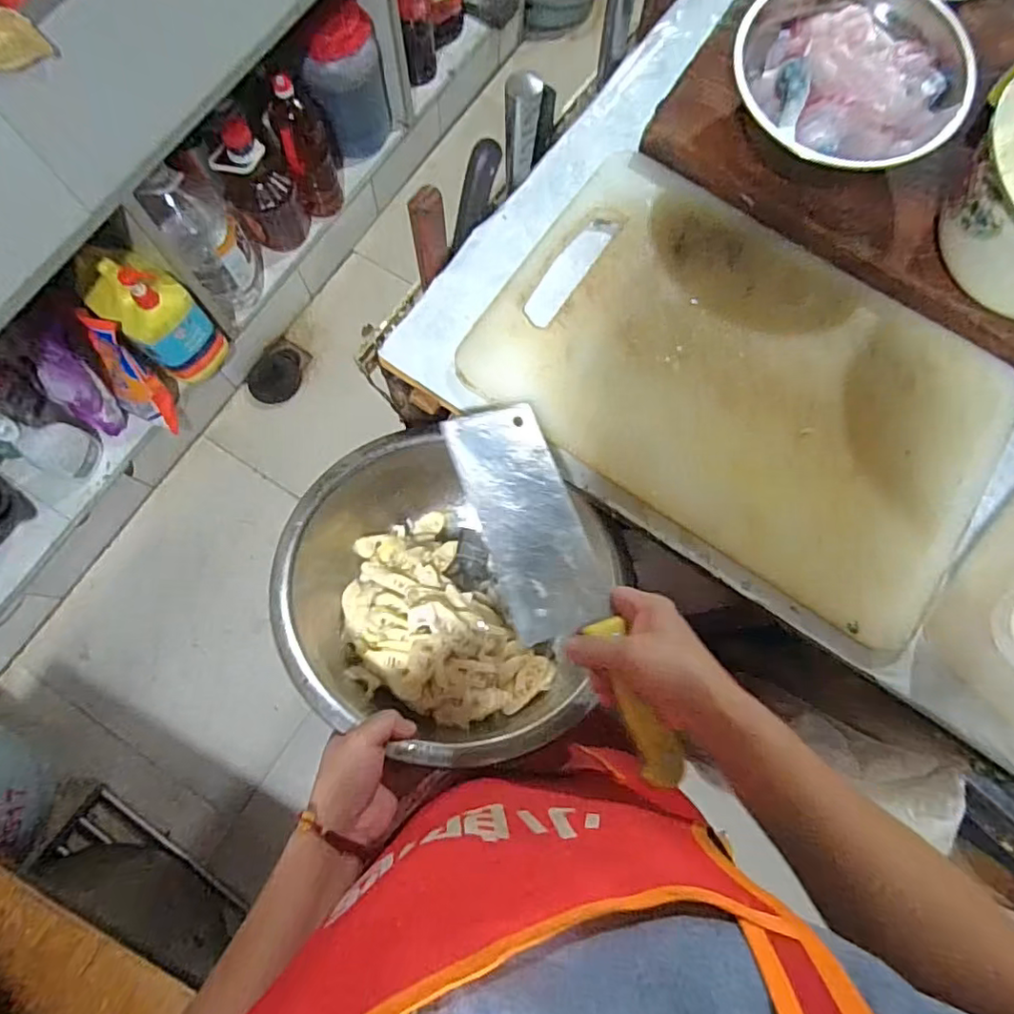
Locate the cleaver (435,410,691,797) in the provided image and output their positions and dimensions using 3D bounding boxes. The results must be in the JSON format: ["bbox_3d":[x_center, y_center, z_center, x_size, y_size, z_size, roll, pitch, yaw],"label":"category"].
[{"bbox_3d":[0.037,0.050,0.414,0.078,0.019,0.283,-23,71,-7],"label":"cleaver"}]

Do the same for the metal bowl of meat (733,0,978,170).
[{"bbox_3d":[0.290,-0.371,0.500,0.191,0.061,0.164,27,77,5],"label":"metal bowl of meat"}]

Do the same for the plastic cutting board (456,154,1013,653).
[{"bbox_3d":[0.207,-0.115,0.508,0.432,0.018,0.298,33,77,6],"label":"plastic cutting board"}]

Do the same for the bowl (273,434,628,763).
[{"bbox_3d":[-0.056,0.078,0.532,0.286,0.133,0.236,22,76,4],"label":"bowl"}]

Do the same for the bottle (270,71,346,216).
[{"bbox_3d":[-0.429,-0.760,1.270,0.095,0.284,0.096,-17,77,-6],"label":"bottle"}]

